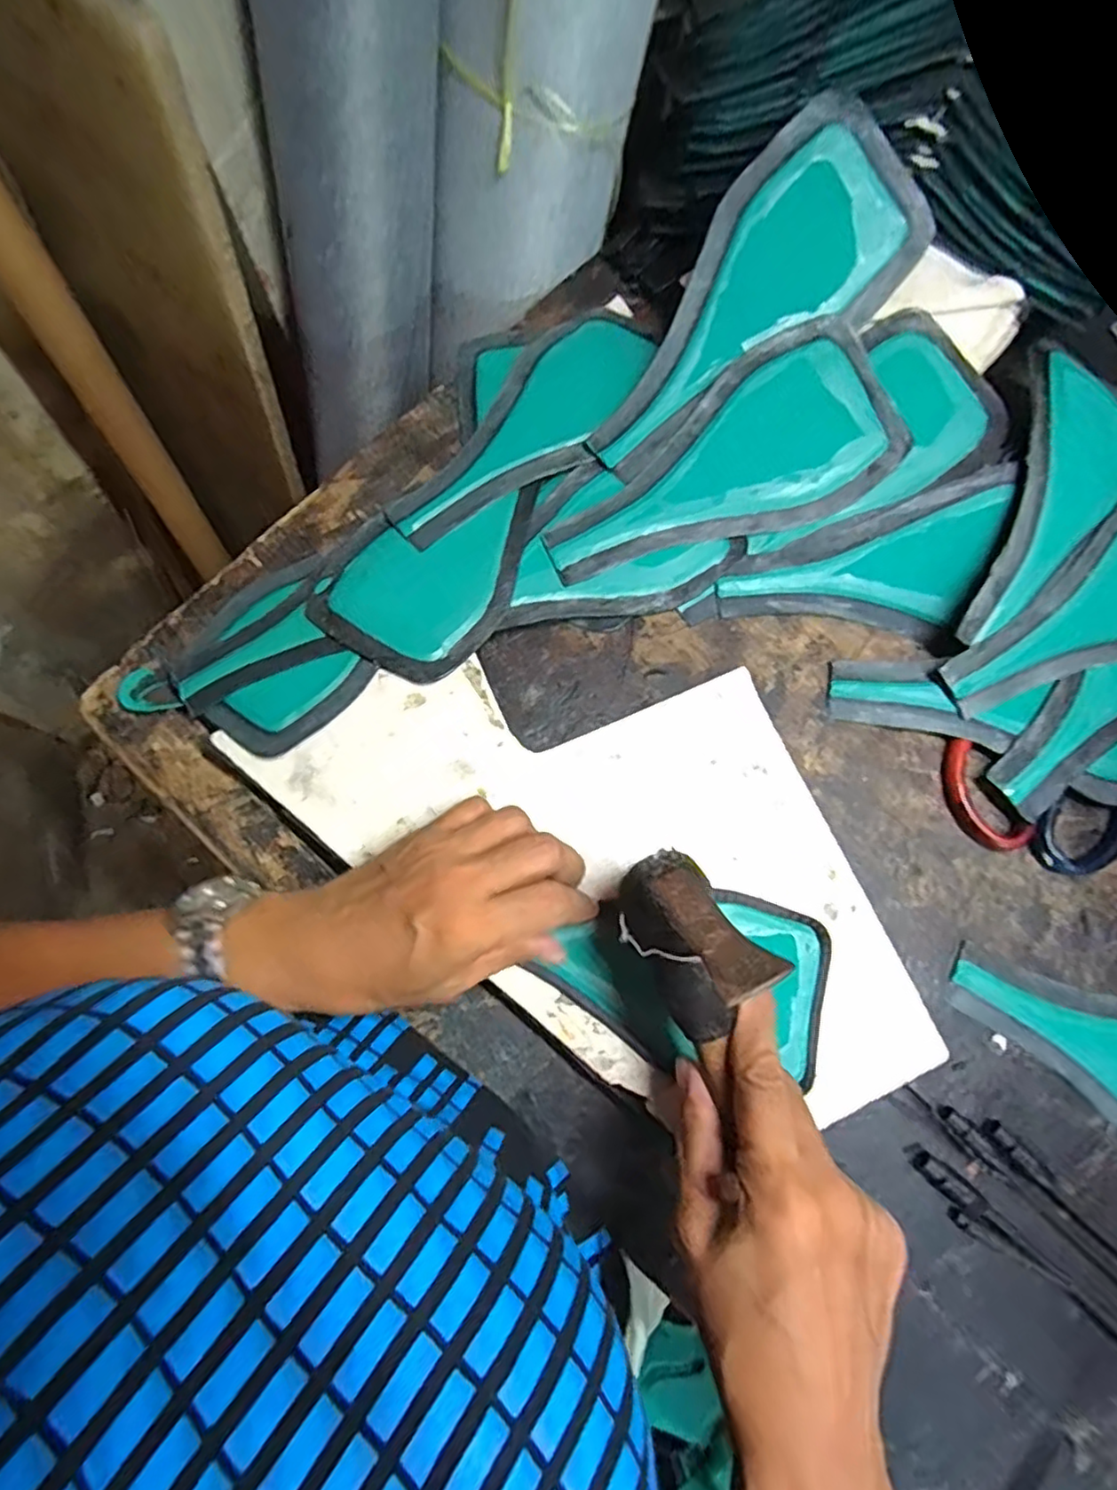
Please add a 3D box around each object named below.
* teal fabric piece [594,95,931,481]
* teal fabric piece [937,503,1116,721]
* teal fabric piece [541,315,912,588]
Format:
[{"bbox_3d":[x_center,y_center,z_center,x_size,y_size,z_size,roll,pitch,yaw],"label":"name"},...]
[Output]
[{"bbox_3d":[0.106,-0.252,0.377,0.218,0.038,0.096,-43,81,12],"label":"teal fabric piece"},{"bbox_3d":[0.319,-0.074,0.370,0.202,0.011,0.098,-38,98,-4],"label":"teal fabric piece"},{"bbox_3d":[0.092,-0.165,0.380,0.212,0.018,0.099,-25,89,4],"label":"teal fabric piece"}]

